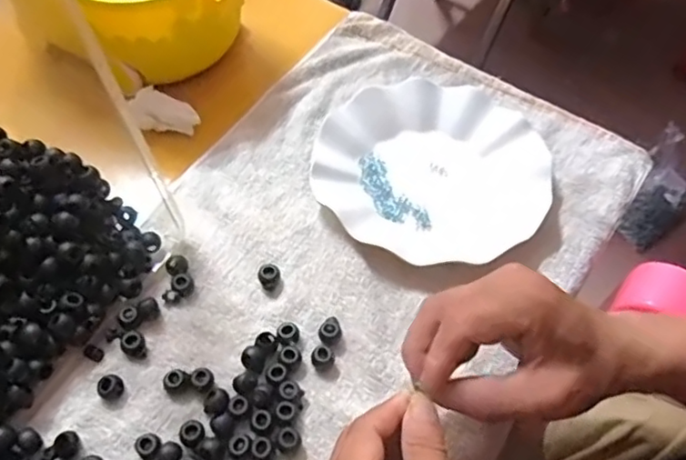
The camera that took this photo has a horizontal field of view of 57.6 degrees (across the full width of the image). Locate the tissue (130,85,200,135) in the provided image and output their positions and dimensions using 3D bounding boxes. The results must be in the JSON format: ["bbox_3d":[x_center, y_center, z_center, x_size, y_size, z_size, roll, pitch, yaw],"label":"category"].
[{"bbox_3d":[-0.150,-0.096,0.521,0.054,0.020,0.031,20,56,11],"label":"tissue"}]

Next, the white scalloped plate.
[{"bbox_3d":[0.076,-0.050,0.500,0.192,0.022,0.174,0,55,-3],"label":"white scalloped plate"}]

